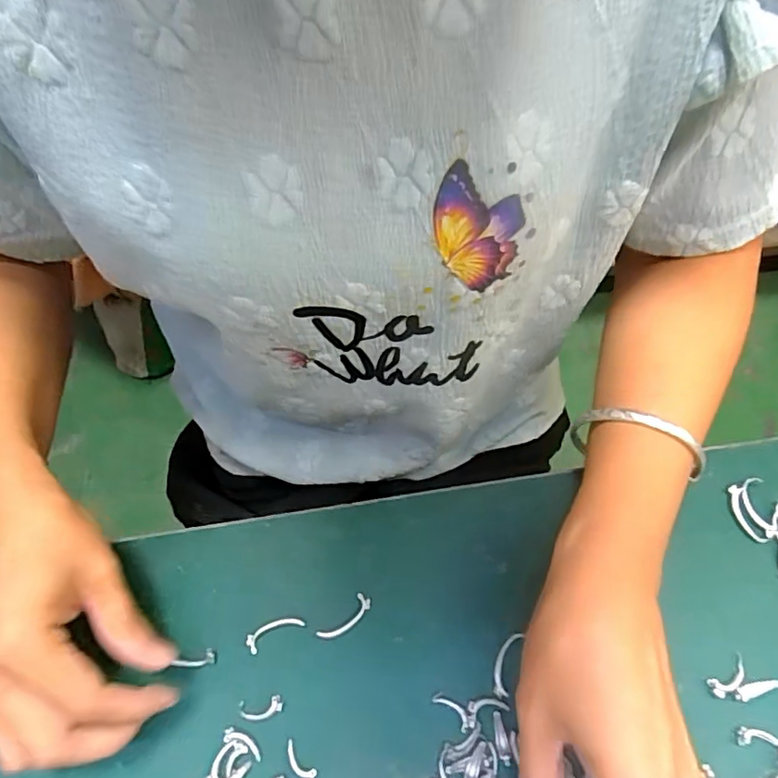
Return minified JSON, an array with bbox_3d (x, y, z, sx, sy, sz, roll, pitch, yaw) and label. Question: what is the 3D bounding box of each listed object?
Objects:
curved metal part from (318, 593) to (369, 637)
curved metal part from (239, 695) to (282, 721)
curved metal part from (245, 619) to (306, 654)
[{"bbox_3d":[-0.023,0.120,0.282,0.031,0.004,0.010,-39,66,-18],"label":"curved metal part"},{"bbox_3d":[-0.063,0.155,0.264,0.021,0.004,0.009,-10,61,-3],"label":"curved metal part"},{"bbox_3d":[-0.060,0.125,0.281,0.029,0.004,0.010,-27,63,-12],"label":"curved metal part"}]

